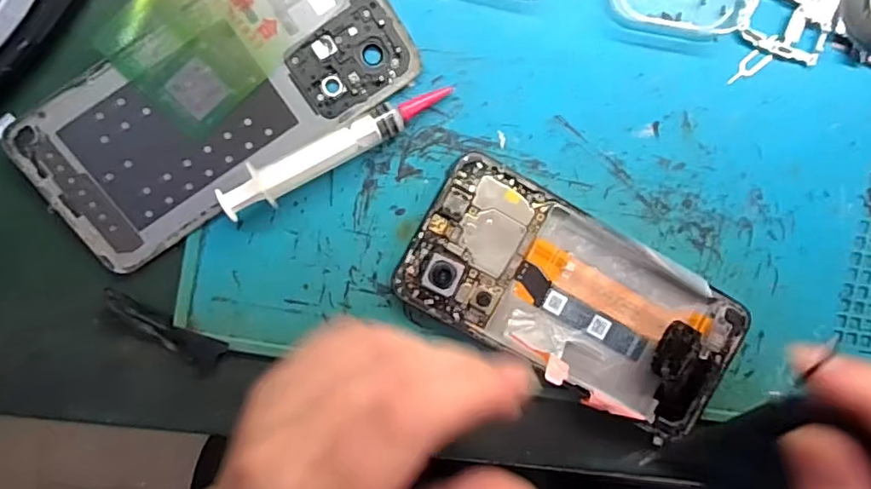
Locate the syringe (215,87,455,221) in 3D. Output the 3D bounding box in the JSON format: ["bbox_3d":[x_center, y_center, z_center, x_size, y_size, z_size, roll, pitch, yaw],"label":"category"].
[{"bbox_3d":[-0.039,-0.040,0.231,0.102,0.018,0.017,-25,99,-3],"label":"syringe"}]

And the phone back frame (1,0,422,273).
[{"bbox_3d":[-0.087,-0.059,0.228,0.157,0.009,0.071,-34,99,-2],"label":"phone back frame"}]

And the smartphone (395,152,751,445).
[{"bbox_3d":[0.064,0.026,0.252,0.156,0.009,0.073,29,89,-8],"label":"smartphone"}]

